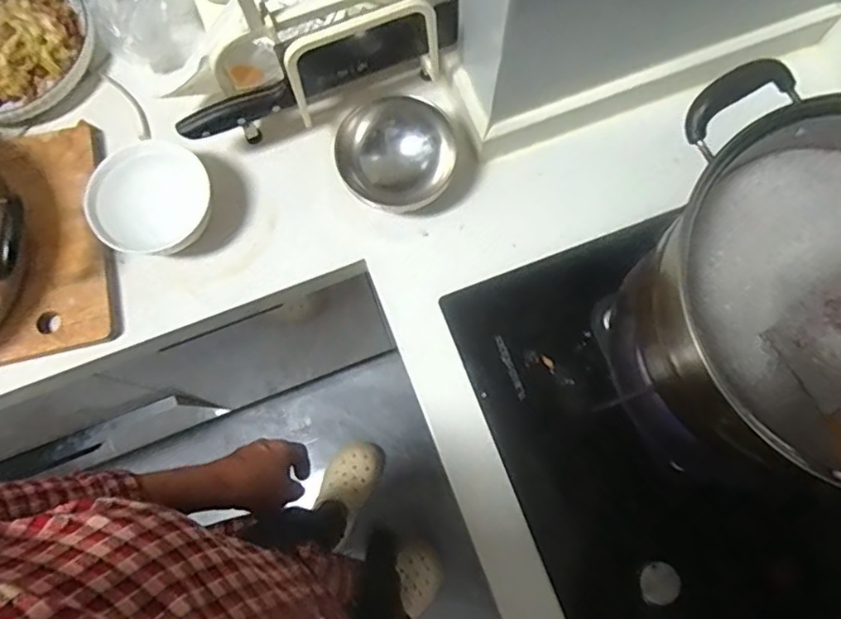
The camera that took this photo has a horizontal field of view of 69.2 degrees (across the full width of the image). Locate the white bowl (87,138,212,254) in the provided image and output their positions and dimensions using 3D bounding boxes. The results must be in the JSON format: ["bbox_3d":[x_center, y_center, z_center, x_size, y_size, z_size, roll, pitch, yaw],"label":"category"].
[{"bbox_3d":[-0.267,-0.111,0.623,0.102,0.070,0.116,4,77,1],"label":"white bowl"}]

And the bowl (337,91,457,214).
[{"bbox_3d":[-0.021,-0.159,0.640,0.118,0.061,0.120,0,77,0],"label":"bowl"}]

